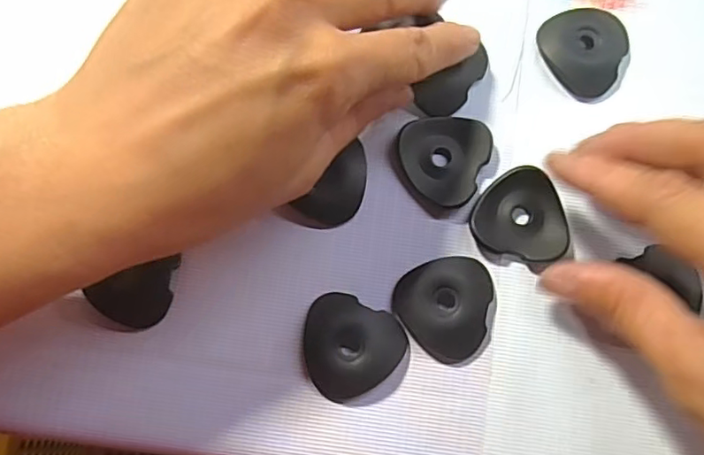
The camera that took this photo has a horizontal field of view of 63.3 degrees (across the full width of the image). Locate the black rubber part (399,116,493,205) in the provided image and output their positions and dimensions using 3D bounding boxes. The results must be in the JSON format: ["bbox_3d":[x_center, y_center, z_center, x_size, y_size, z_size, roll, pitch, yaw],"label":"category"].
[{"bbox_3d":[0.033,-0.027,0.214,0.032,0.006,0.034,0,81,-2],"label":"black rubber part"}]

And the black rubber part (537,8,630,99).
[{"bbox_3d":[0.093,-0.072,0.224,0.035,0.008,0.035,0,81,-2],"label":"black rubber part"}]

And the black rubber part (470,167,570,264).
[{"bbox_3d":[0.063,-0.006,0.211,0.035,0.005,0.035,8,79,1],"label":"black rubber part"}]

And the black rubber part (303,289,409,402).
[{"bbox_3d":[-0.001,0.043,0.200,0.035,0.006,0.034,0,81,-2],"label":"black rubber part"}]

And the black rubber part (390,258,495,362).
[{"bbox_3d":[0.036,0.028,0.205,0.034,0.006,0.036,0,81,-2],"label":"black rubber part"}]

